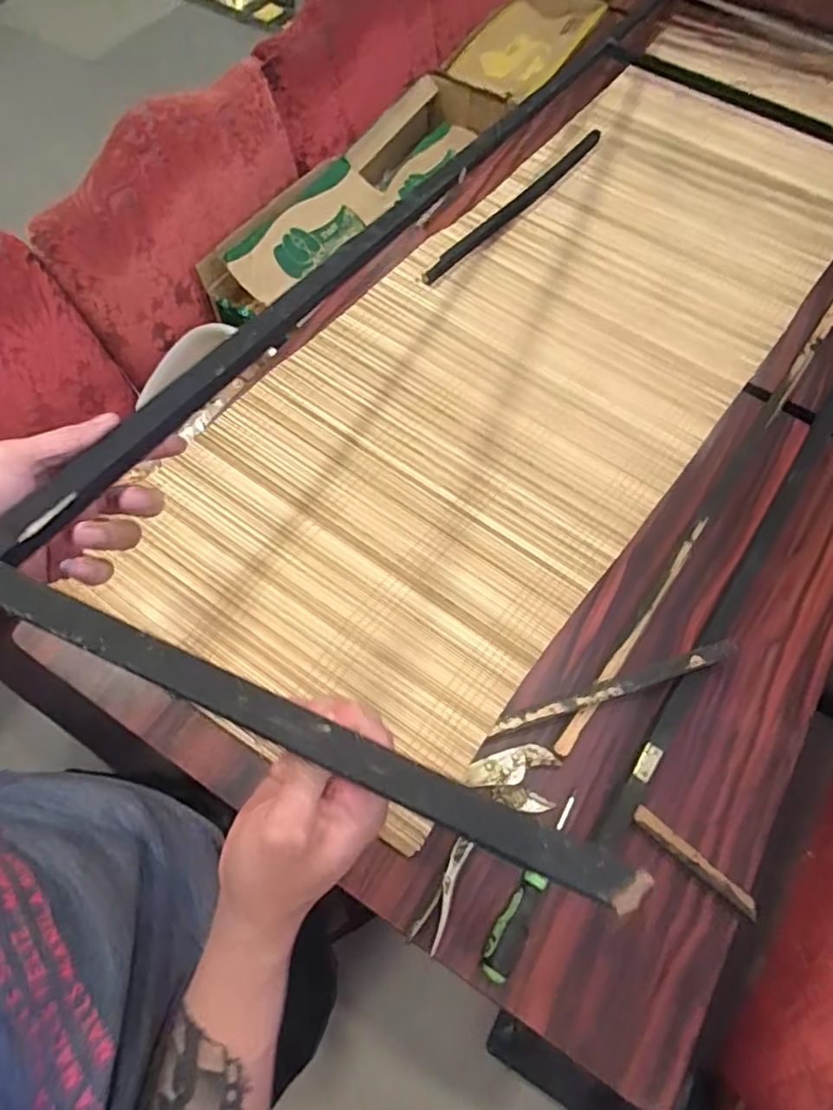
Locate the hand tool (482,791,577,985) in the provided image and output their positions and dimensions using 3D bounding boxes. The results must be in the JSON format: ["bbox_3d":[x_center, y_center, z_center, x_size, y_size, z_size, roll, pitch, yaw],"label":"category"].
[{"bbox_3d":[0.111,0.317,0.569,0.029,0.020,0.180,28,67,9],"label":"hand tool"}]

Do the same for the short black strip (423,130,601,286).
[{"bbox_3d":[0.165,-0.571,0.945,0.026,0.012,0.472,39,69,13],"label":"short black strip"}]

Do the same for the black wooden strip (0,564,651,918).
[{"bbox_3d":[-0.059,0.077,0.263,0.326,0.010,0.020,23,66,9],"label":"black wooden strip"}]

